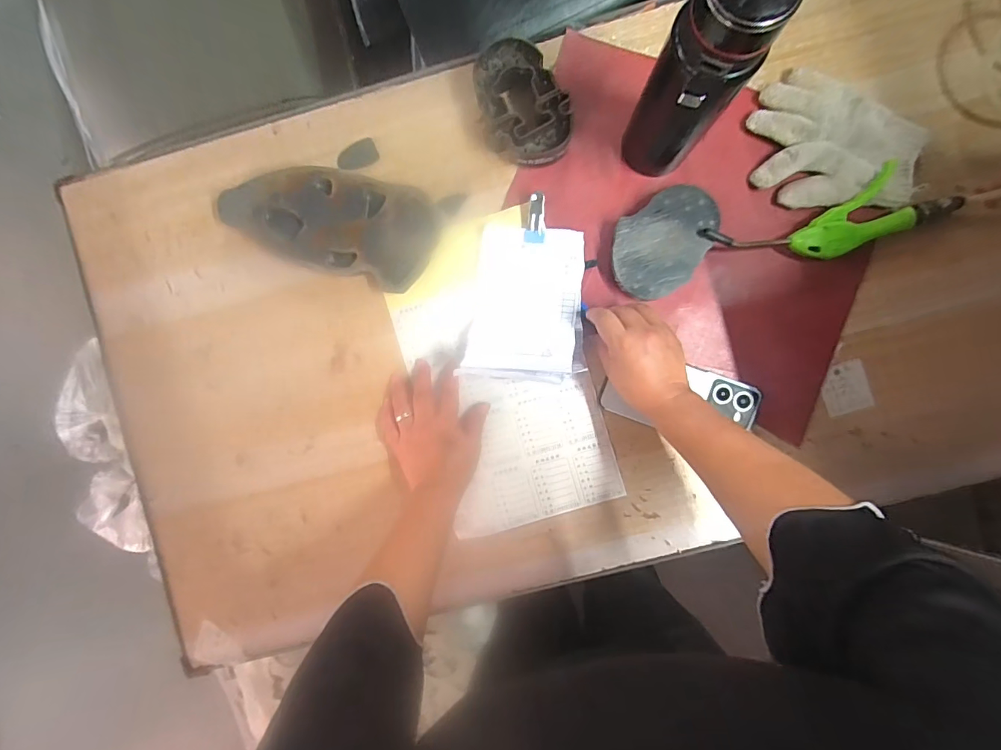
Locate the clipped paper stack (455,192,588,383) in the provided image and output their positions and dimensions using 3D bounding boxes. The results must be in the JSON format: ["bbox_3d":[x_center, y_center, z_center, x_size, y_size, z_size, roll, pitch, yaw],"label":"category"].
[{"bbox_3d":[0.032,-0.090,0.507,0.123,0.034,0.197,5,79,4],"label":"clipped paper stack"}]

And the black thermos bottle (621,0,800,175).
[{"bbox_3d":[0.161,-0.244,0.394,0.067,0.242,0.073,0,91,3],"label":"black thermos bottle"}]

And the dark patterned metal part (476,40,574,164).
[{"bbox_3d":[0.025,-0.294,0.497,0.096,0.043,0.131,-14,91,3],"label":"dark patterned metal part"}]

